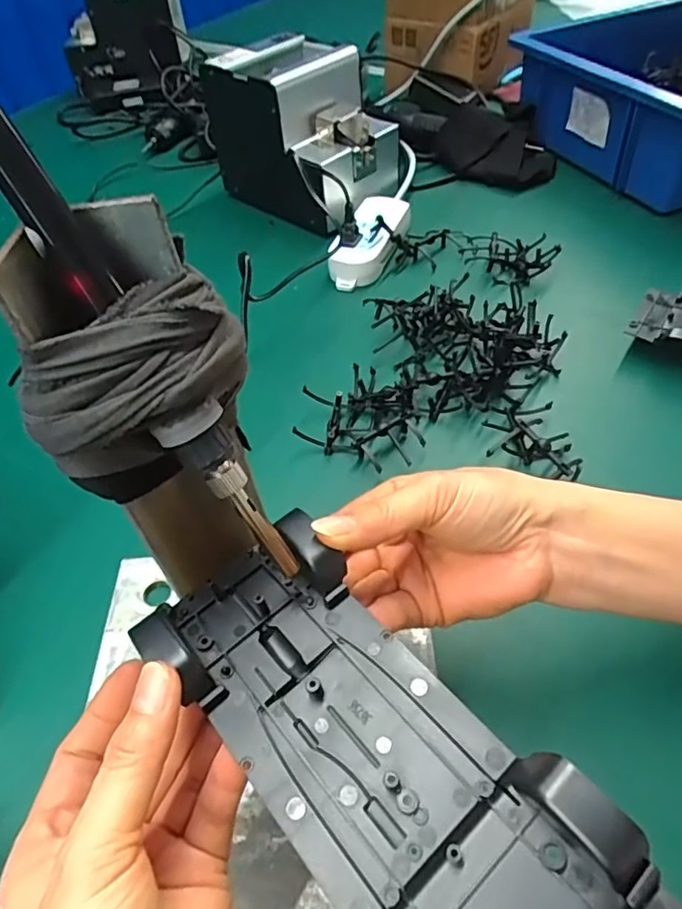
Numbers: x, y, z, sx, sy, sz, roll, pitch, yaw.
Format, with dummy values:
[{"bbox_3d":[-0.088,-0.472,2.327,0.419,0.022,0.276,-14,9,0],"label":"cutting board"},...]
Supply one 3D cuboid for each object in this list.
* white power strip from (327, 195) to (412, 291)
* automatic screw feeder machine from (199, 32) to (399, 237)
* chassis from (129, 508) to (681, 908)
[{"bbox_3d":[0.030,-0.223,0.608,0.059,0.035,0.133,14,51,17],"label":"white power strip"},{"bbox_3d":[-0.040,-0.364,0.661,0.131,0.143,0.198,-34,54,-23],"label":"automatic screw feeder machine"},{"bbox_3d":[0.009,0.094,0.182,0.076,0.023,0.188,-34,50,-23],"label":"chassis"}]

